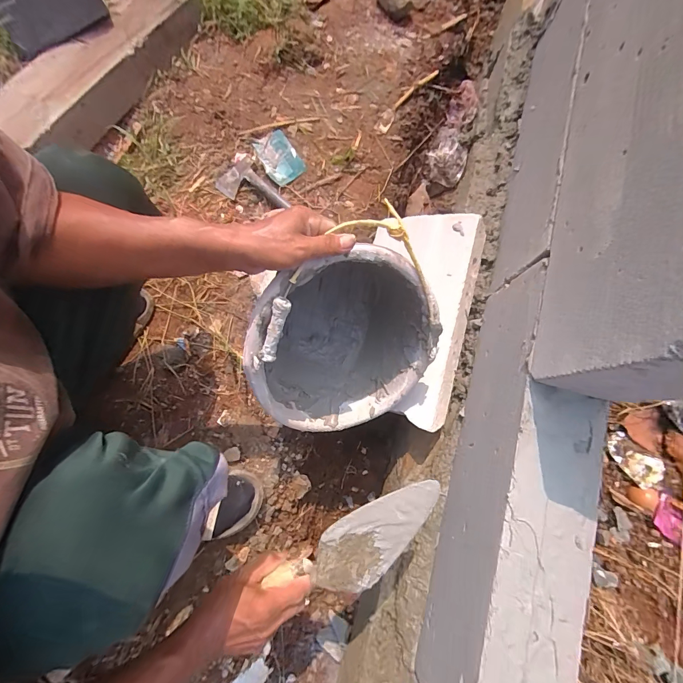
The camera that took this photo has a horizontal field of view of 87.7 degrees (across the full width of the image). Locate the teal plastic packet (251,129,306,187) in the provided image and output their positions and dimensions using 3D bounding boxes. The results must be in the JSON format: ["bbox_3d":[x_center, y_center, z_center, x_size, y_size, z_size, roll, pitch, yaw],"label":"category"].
[{"bbox_3d":[-0.137,-0.398,0.769,0.077,0.010,0.125,-33,81,-7],"label":"teal plastic packet"}]

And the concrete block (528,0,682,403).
[{"bbox_3d":[0.335,-0.228,0.383,0.090,0.219,0.576,15,79,2],"label":"concrete block"}]

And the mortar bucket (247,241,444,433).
[{"bbox_3d":[-0.025,-0.044,0.561,0.267,0.297,0.270,-1,36,-23],"label":"mortar bucket"}]

